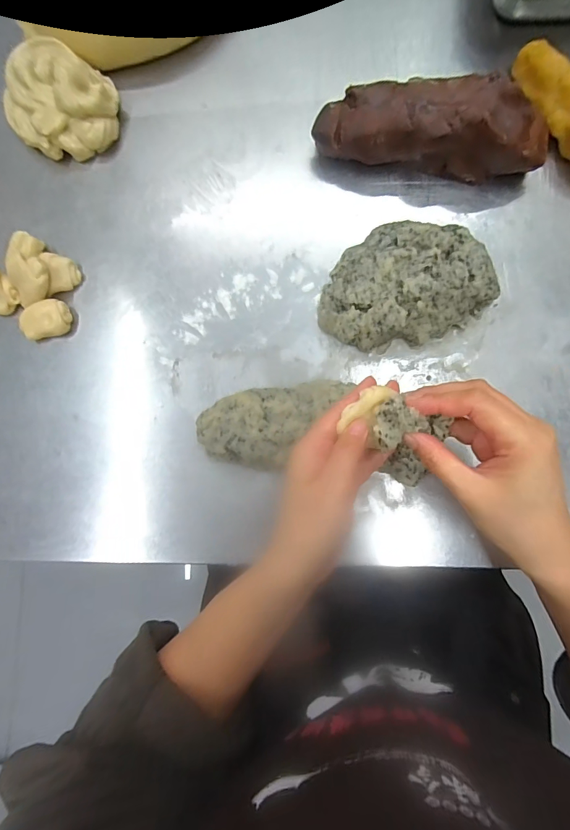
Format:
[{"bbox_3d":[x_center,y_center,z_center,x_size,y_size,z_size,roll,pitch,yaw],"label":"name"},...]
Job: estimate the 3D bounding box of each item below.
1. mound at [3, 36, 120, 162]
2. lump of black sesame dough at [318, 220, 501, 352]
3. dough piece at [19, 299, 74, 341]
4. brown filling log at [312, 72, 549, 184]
[{"bbox_3d":[-0.221,-0.307,0.375,0.100,0.043,0.099,-1,84,5],"label":"mound"},{"bbox_3d":[0.105,-0.117,0.332,0.152,0.040,0.105,-8,83,4],"label":"lump of black sesame dough"},{"bbox_3d":[-0.229,-0.091,0.365,0.046,0.017,0.032,-10,83,4],"label":"dough piece"},{"bbox_3d":[0.127,-0.251,0.337,0.197,0.054,0.056,10,85,6],"label":"brown filling log"}]

